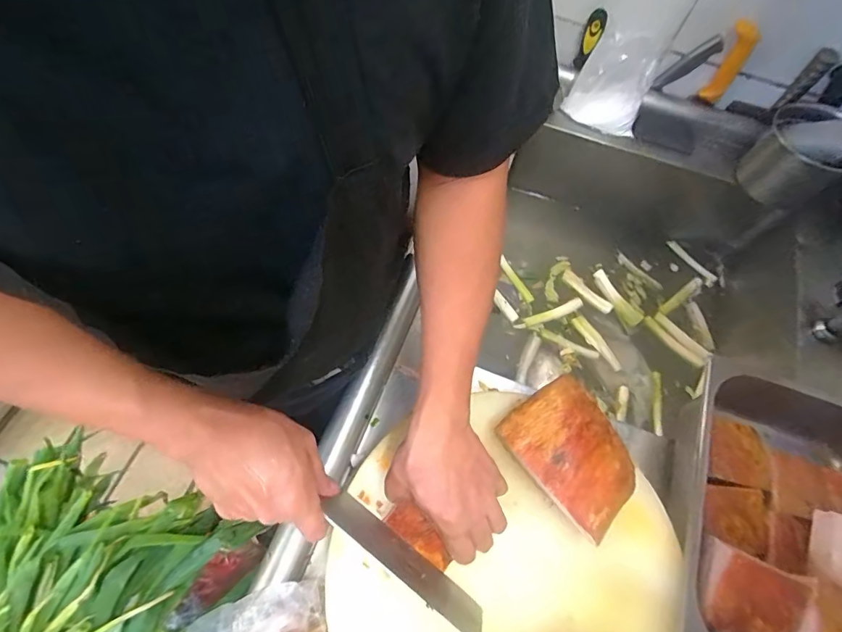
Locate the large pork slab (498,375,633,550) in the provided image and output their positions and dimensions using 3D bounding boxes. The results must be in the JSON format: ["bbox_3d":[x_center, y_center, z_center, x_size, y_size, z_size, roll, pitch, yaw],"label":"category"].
[{"bbox_3d":[0.159,0.147,0.458,0.102,0.066,0.136,-31,71,-16],"label":"large pork slab"}]

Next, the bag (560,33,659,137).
[{"bbox_3d":[0.343,-0.408,0.750,0.054,0.160,0.131,-39,74,-18],"label":"bag"}]

